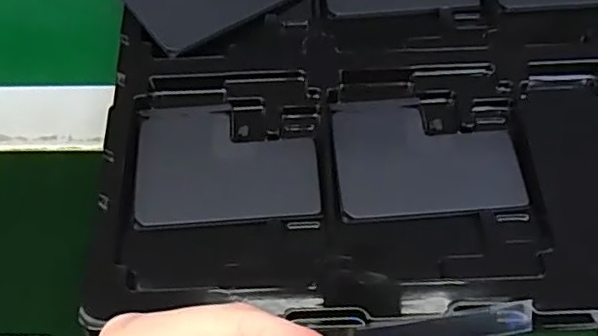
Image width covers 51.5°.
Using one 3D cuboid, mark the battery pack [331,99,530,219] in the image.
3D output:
[{"bbox_3d":[0.064,-0.008,0.313,0.089,0.004,0.066,-3,63,-1],"label":"battery pack"}]

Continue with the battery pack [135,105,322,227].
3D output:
[{"bbox_3d":[-0.036,-0.003,0.315,0.089,0.004,0.065,-4,63,-1],"label":"battery pack"}]

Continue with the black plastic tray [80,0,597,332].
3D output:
[{"bbox_3d":[0.061,-0.056,0.334,0.316,0.024,0.278,-2,63,0],"label":"black plastic tray"}]

